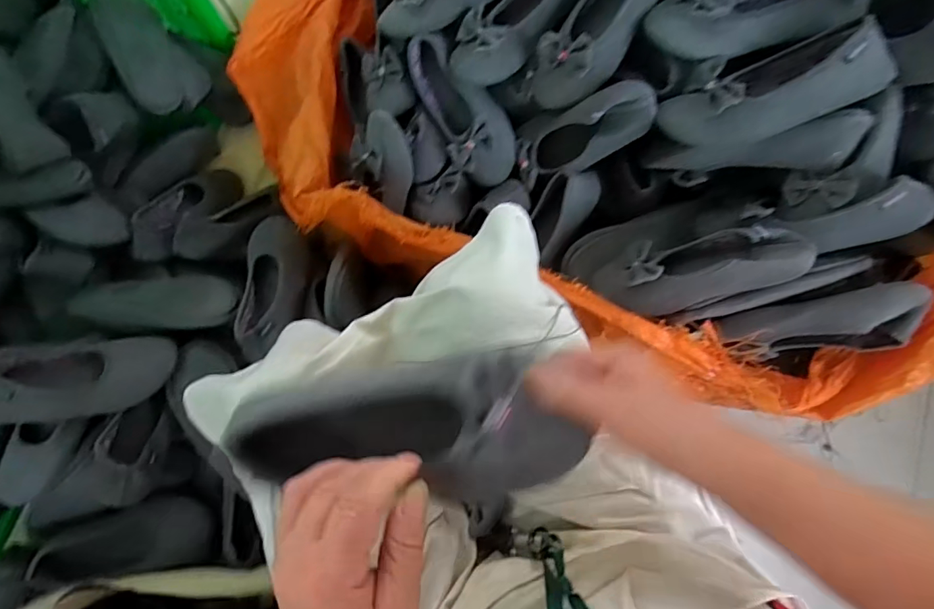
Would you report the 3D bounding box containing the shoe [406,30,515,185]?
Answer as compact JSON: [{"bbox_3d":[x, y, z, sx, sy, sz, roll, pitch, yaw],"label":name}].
[{"bbox_3d":[-0.009,-0.279,0.720,0.083,0.074,0.228,-34,90,-24],"label":"shoe"}]

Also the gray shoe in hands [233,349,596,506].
[{"bbox_3d":[-0.042,0.075,0.314,0.219,0.048,0.085,-3,79,14],"label":"gray shoe in hands"}]

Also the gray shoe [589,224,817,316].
[{"bbox_3d":[0.276,-0.044,0.592,0.236,0.062,0.092,-12,79,12],"label":"gray shoe"}]

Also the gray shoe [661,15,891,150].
[{"bbox_3d":[0.349,-0.244,0.570,0.231,0.070,0.098,-17,80,12],"label":"gray shoe"}]

